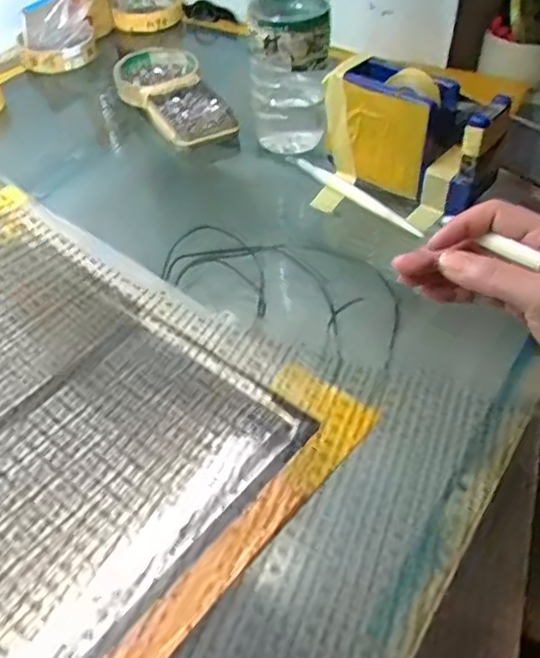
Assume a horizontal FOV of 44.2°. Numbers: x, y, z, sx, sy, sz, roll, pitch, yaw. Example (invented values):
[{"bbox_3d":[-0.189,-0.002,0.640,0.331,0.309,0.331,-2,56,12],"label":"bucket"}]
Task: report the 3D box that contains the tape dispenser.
[{"bbox_3d":[0.108,-0.143,0.495,0.063,0.082,0.128,-30,51,-23],"label":"tape dispenser"}]

